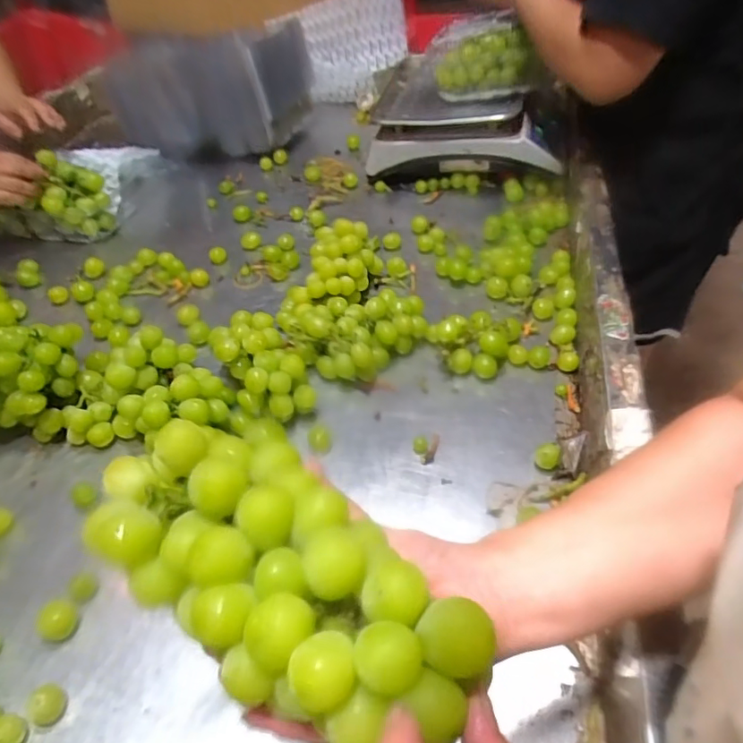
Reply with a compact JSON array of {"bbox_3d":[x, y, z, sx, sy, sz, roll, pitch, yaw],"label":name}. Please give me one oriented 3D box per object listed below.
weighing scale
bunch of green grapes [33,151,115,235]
[{"bbox_3d":[0.179,-0.435,0.944,0.318,0.136,0.268,8,46,13],"label":"weighing scale"},{"bbox_3d":[-0.463,-0.281,0.855,0.090,0.099,0.113,-12,45,-8],"label":"bunch of green grapes"}]

